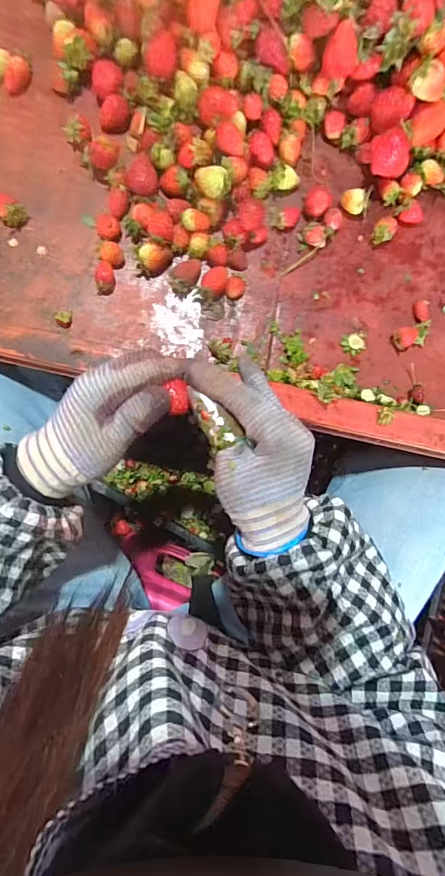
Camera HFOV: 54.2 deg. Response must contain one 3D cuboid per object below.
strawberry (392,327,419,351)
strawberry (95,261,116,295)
[{"bbox_3d":[0.186,-0.103,0.438,0.026,0.015,0.021,-33,89,-7],"label":"strawberry"},{"bbox_3d":[-0.113,-0.152,0.419,0.016,0.017,0.029,6,85,-5],"label":"strawberry"}]

